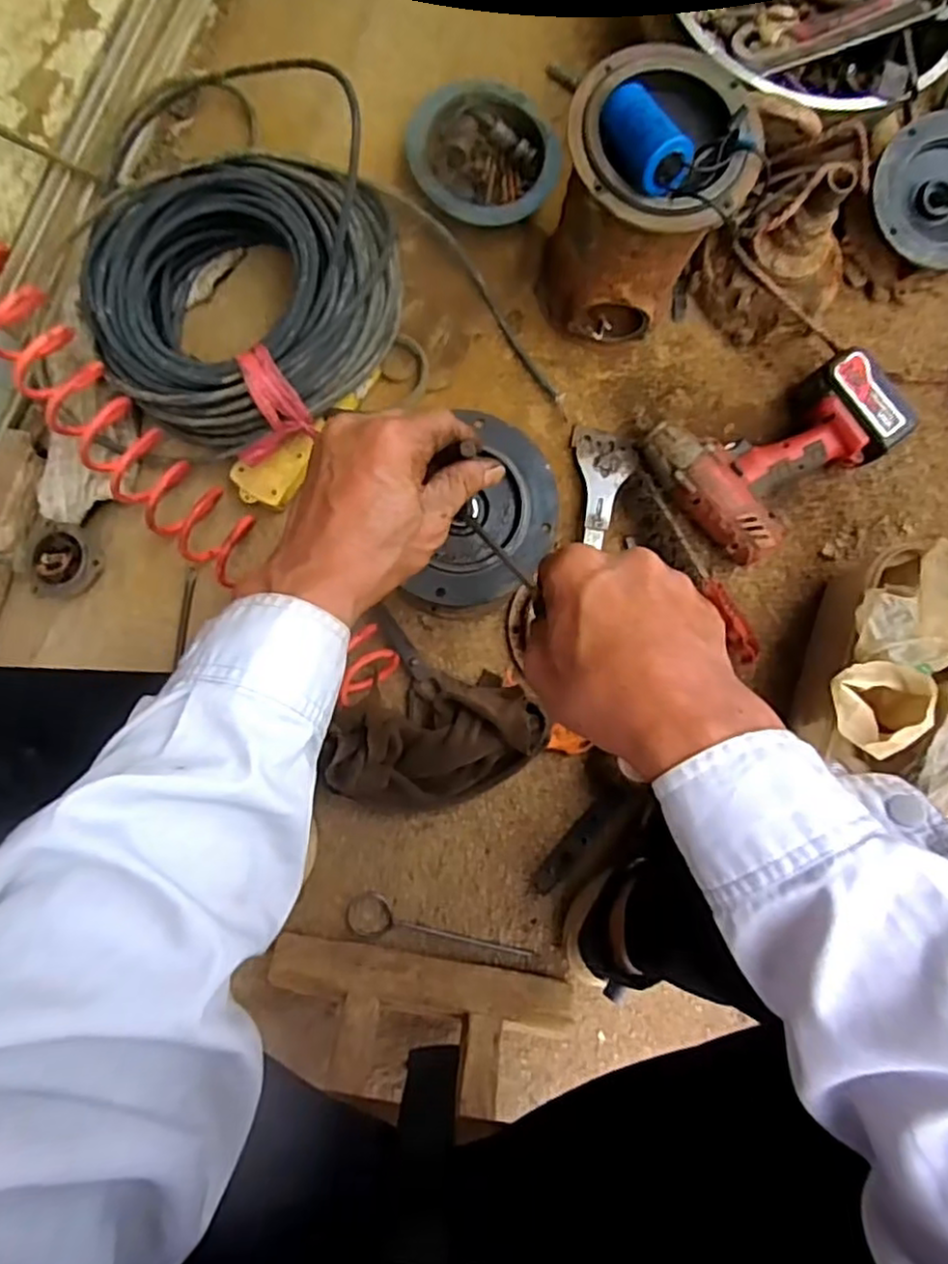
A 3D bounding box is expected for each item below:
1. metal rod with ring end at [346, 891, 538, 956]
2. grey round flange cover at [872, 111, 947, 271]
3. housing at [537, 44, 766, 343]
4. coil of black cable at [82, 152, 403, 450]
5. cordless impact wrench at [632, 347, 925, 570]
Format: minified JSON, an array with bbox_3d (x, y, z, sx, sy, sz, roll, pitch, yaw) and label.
[{"bbox_3d":[-0.031,0.284,0.665,0.186,0.005,0.044,8,85,-3],"label":"metal rod with ring end"},{"bbox_3d":[0.447,-0.417,0.649,0.130,0.037,0.137,0,87,-2],"label":"grey round flange cover"},{"bbox_3d":[0.141,-0.367,0.596,0.137,0.223,0.147,5,87,-2],"label":"housing"},{"bbox_3d":[-0.203,-0.306,0.625,0.274,0.082,0.248,-15,88,-3],"label":"coil of black cable"},{"bbox_3d":[0.288,-0.190,0.666,0.217,0.072,0.167,-37,89,-3],"label":"cordless impact wrench"}]

